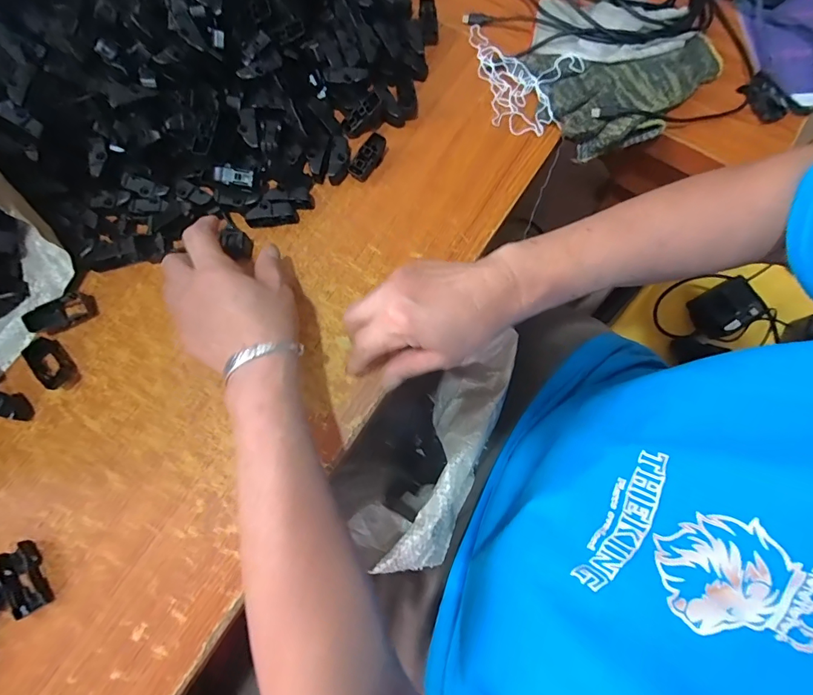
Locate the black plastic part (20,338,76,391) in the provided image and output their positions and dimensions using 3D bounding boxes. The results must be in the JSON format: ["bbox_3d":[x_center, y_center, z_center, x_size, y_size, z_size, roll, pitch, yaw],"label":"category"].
[{"bbox_3d":[-0.316,0.014,0.377,0.045,0.011,0.025,43,81,7],"label":"black plastic part"}]

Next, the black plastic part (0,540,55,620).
[{"bbox_3d":[-0.306,0.184,0.342,0.028,0.008,0.053,-32,78,-7],"label":"black plastic part"}]

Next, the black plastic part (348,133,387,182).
[{"bbox_3d":[-0.037,-0.186,0.419,0.019,0.014,0.046,37,99,6],"label":"black plastic part"}]

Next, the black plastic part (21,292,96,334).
[{"bbox_3d":[-0.317,-0.031,0.390,0.051,0.019,0.023,-30,78,-7],"label":"black plastic part"}]

